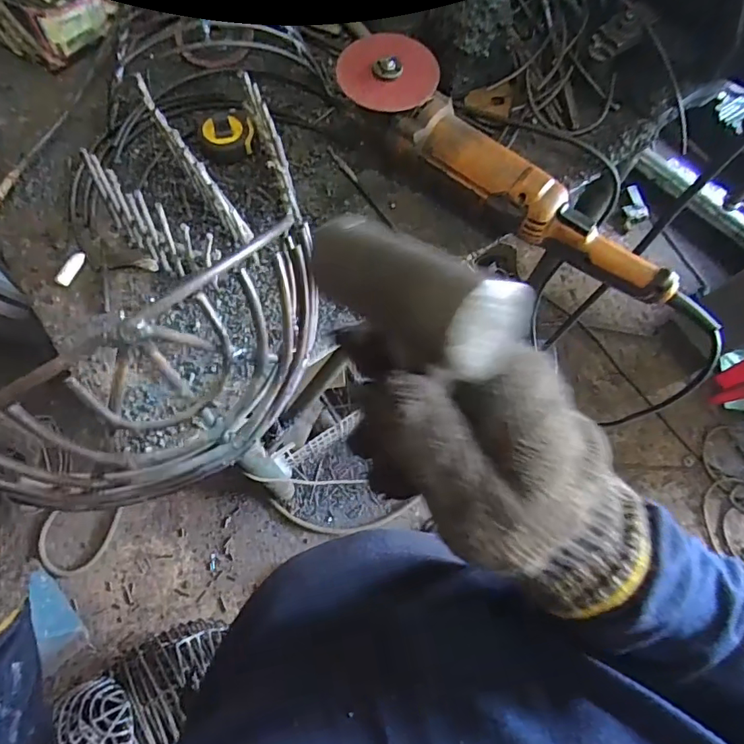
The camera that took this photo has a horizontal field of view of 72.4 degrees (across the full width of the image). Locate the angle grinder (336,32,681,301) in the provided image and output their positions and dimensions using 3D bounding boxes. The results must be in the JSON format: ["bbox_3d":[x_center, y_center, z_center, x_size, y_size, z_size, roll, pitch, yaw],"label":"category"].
[{"bbox_3d":[0.135,-0.200,0.510,0.389,0.079,0.087,35,74,9],"label":"angle grinder"}]

